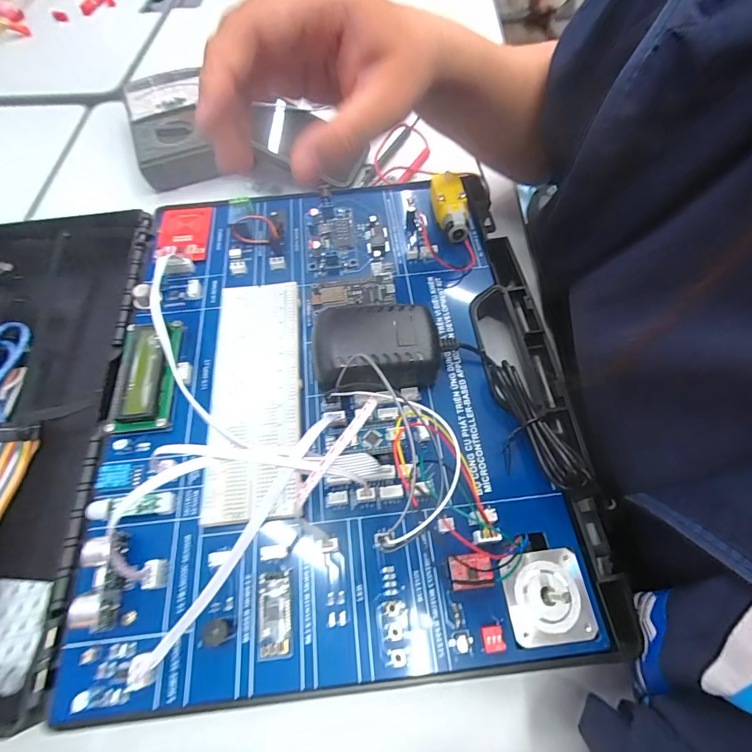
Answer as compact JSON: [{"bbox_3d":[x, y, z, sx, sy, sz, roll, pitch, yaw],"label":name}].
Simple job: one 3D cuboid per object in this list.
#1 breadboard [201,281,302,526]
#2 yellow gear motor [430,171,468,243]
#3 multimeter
[{"bbox_3d":[-0.079,0.008,0.257,0.057,0.011,0.163,-7,63,-1],"label":"breadboard"},{"bbox_3d":[0.060,-0.137,0.322,0.026,0.018,0.063,-4,61,0],"label":"yellow gear motor"},{"bbox_3d":[-0.223,-0.272,0.436,0.085,0.038,0.154,-16,62,-7],"label":"multimeter"}]

